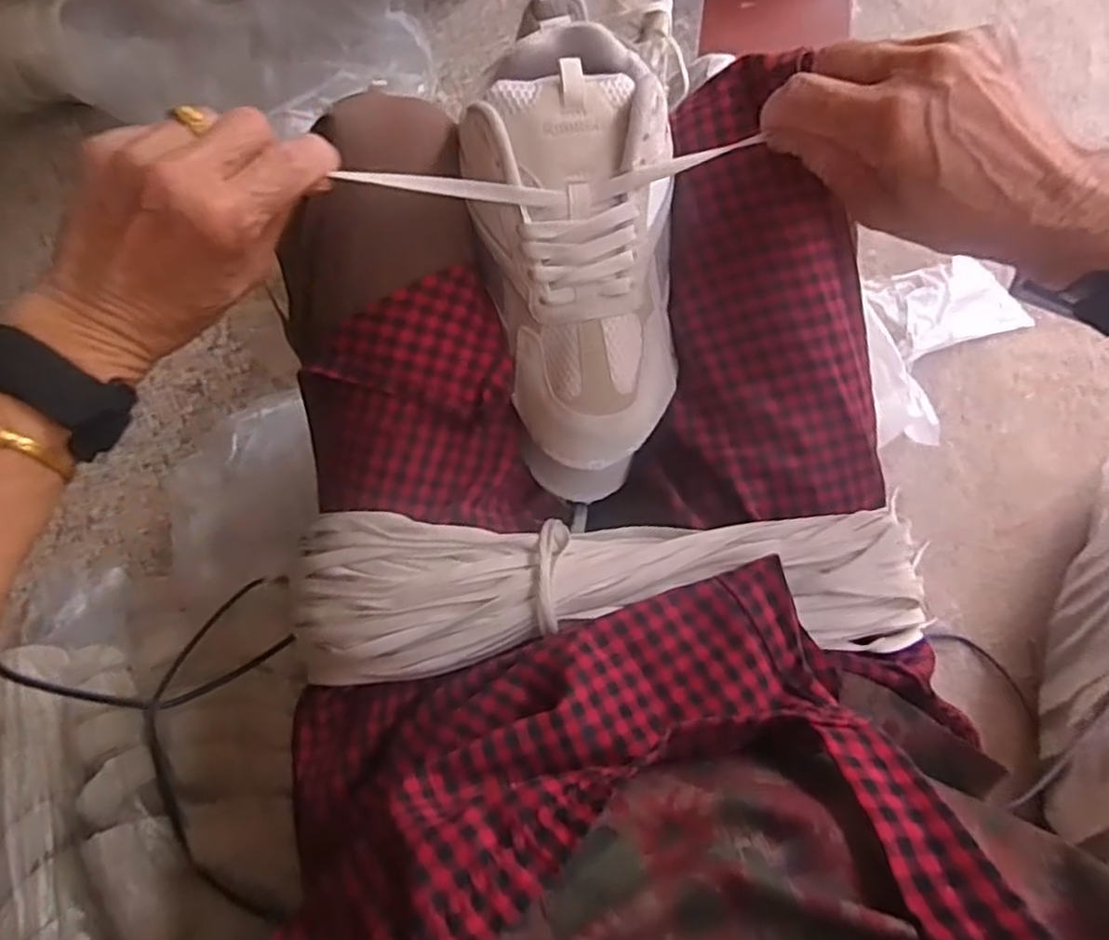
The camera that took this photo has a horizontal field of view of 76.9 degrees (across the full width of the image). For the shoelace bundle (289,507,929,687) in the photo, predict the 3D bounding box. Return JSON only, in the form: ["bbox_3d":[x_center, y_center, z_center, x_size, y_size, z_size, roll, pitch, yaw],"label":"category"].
[{"bbox_3d":[0.026,0.059,0.362,0.327,0.040,0.081,-4,76,1],"label":"shoelace bundle"}]

